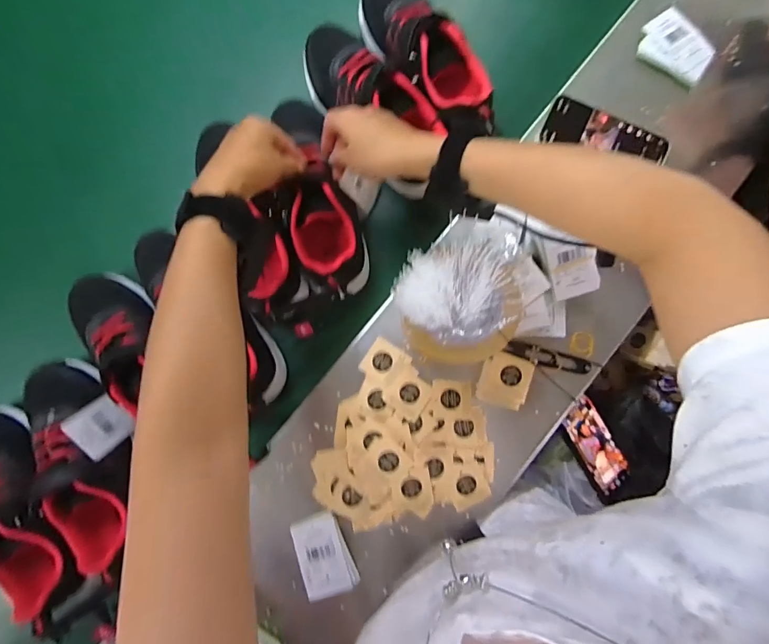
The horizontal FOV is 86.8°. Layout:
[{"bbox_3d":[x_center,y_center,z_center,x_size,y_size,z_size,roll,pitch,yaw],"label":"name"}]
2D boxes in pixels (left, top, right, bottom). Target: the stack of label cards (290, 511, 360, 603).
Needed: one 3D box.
[{"bbox_3d":[-0.067,0.258,0.450,0.055,0.013,0.083,-19,81,-1],"label":"stack of label cards"}]

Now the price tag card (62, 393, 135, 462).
[{"bbox_3d":[-0.314,0.116,0.454,0.004,0.067,0.053,-35,103,18],"label":"price tag card"}]

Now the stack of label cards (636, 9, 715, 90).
[{"bbox_3d":[0.360,-0.341,0.501,0.086,0.013,0.069,33,86,1],"label":"stack of label cards"}]

